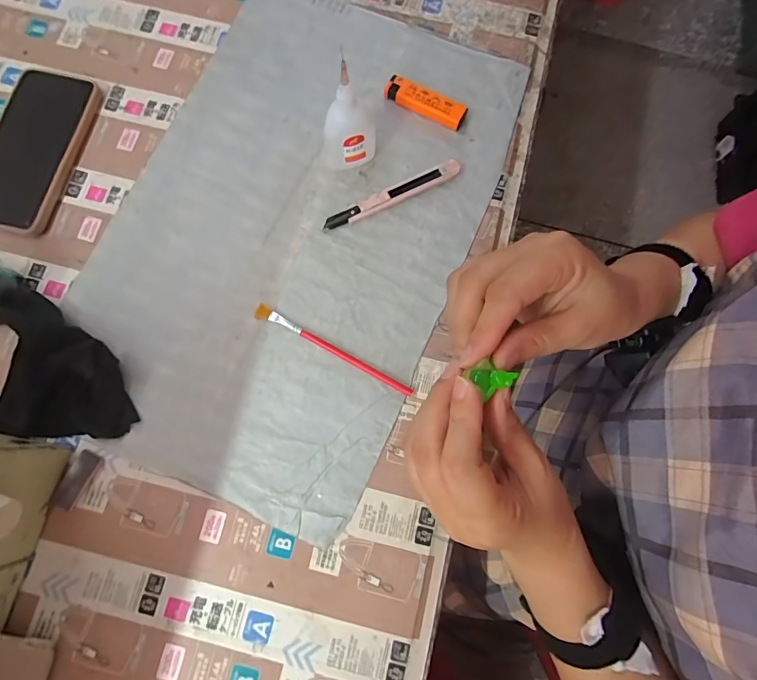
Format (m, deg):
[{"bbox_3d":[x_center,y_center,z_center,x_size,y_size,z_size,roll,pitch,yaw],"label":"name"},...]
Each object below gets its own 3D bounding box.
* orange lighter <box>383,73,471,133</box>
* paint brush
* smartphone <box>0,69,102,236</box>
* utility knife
[{"bbox_3d":[0.046,-0.231,0.411,0.081,0.015,0.024,28,78,5],"label":"orange lighter"},{"bbox_3d":[-0.038,0.009,0.362,0.149,0.004,0.011,28,78,5],"label":"paint brush"},{"bbox_3d":[-0.330,-0.181,0.401,0.090,0.008,0.162,15,78,2],"label":"smartphone"},{"bbox_3d":[0.014,-0.133,0.393,0.136,0.010,0.016,-26,80,-7],"label":"utility knife"}]

